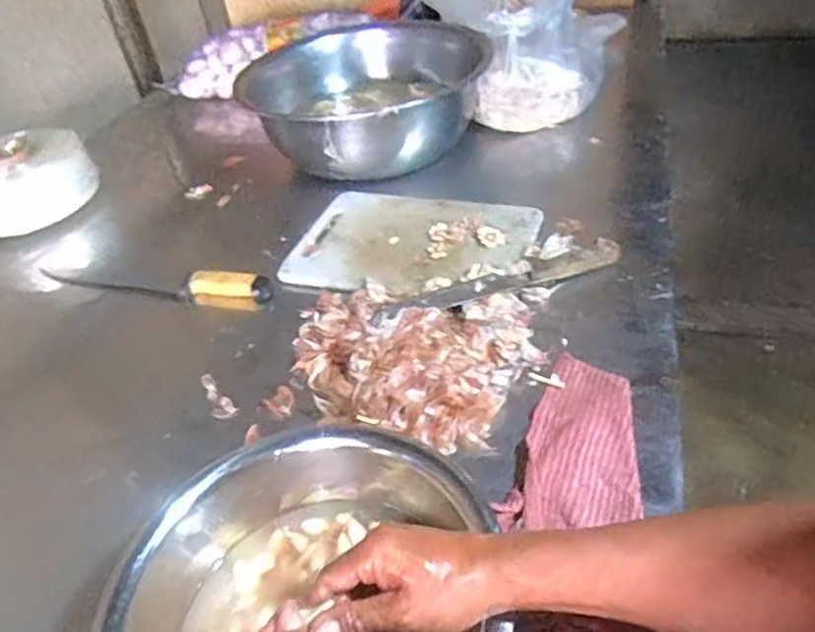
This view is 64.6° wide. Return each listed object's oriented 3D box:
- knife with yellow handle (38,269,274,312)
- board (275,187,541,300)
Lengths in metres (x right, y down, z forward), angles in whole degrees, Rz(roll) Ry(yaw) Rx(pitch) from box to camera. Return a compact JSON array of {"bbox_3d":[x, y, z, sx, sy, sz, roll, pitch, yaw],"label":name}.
[{"bbox_3d":[-0.394,-0.050,0.971,0.415,0.041,0.057,4,42,17],"label":"knife with yellow handle"},{"bbox_3d":[0.002,-0.115,0.948,0.338,0.014,0.258,10,44,23],"label":"board"}]

